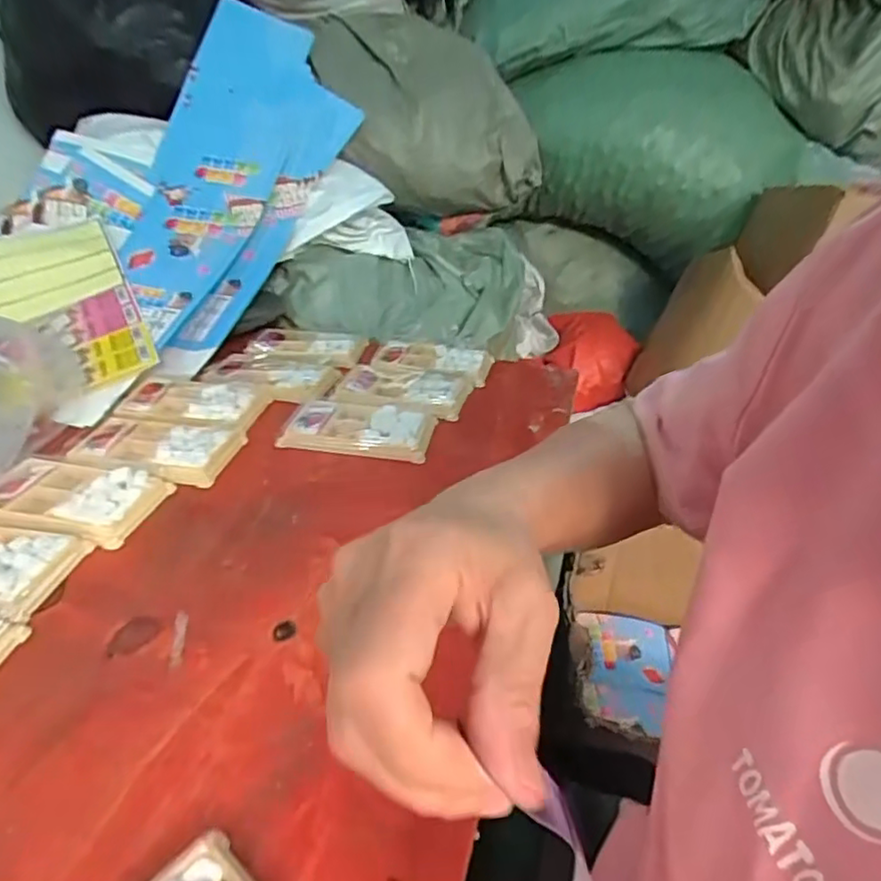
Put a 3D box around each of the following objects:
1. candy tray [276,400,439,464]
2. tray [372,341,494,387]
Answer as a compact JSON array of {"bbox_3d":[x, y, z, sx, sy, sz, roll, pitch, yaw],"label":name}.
[{"bbox_3d":[-0.077,-0.014,0.596,0.139,0.014,0.077,7,31,8],"label":"candy tray"},{"bbox_3d":[-0.010,-0.091,0.720,0.132,0.020,0.075,10,32,11],"label":"tray"}]

